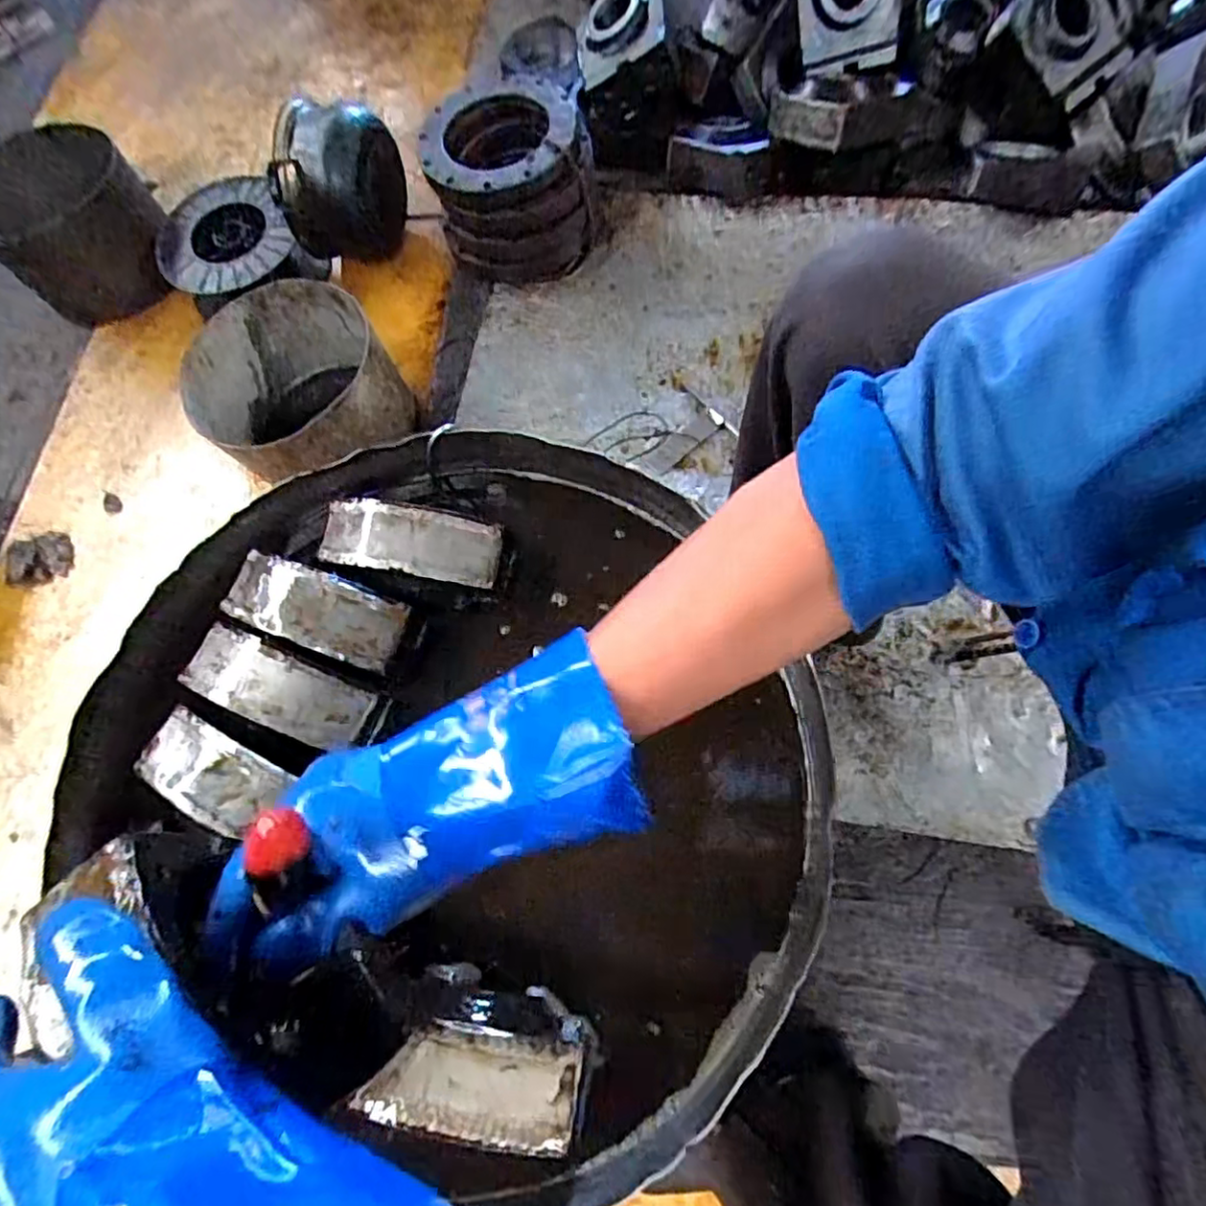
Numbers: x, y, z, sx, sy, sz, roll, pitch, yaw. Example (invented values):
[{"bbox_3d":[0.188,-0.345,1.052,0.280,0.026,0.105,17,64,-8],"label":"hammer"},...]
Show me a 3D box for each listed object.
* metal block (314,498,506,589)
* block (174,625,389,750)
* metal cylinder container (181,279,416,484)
[{"bbox_3d":[-0.167,-0.054,0.550,0.152,0.027,0.057,8,72,7],"label":"metal block"},{"bbox_3d":[-0.267,0.071,0.531,0.163,0.040,0.059,21,74,11],"label":"block"},{"bbox_3d":[-0.471,-0.322,1.046,0.287,0.223,0.287,-1,71,4],"label":"metal cylinder container"}]

